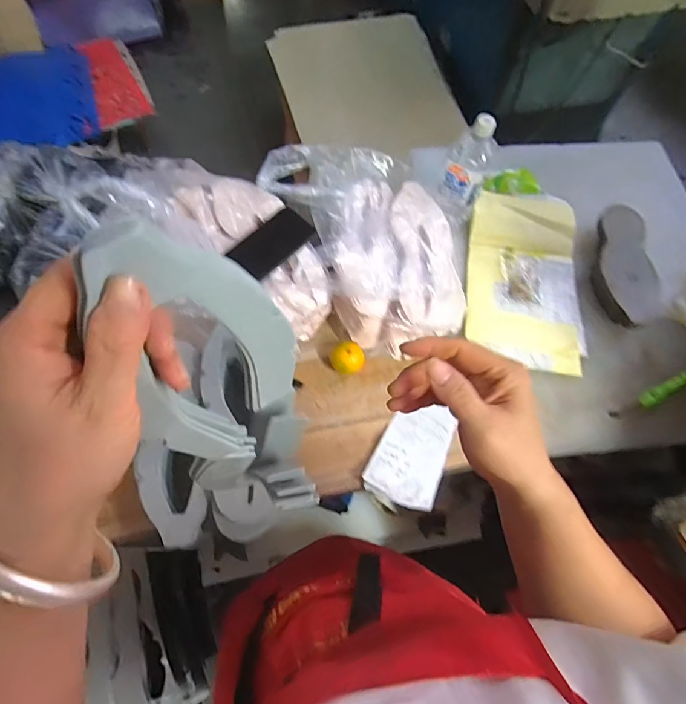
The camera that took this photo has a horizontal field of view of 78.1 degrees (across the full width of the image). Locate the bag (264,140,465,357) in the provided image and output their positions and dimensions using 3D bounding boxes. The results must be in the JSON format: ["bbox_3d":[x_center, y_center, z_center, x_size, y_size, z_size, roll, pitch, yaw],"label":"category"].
[{"bbox_3d":[0.055,-0.189,0.748,0.239,0.159,0.390,-33,70,-16],"label":"bag"}]

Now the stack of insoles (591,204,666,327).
[{"bbox_3d":[0.521,-0.160,0.789,0.101,0.056,0.253,2,65,-1],"label":"stack of insoles"}]

